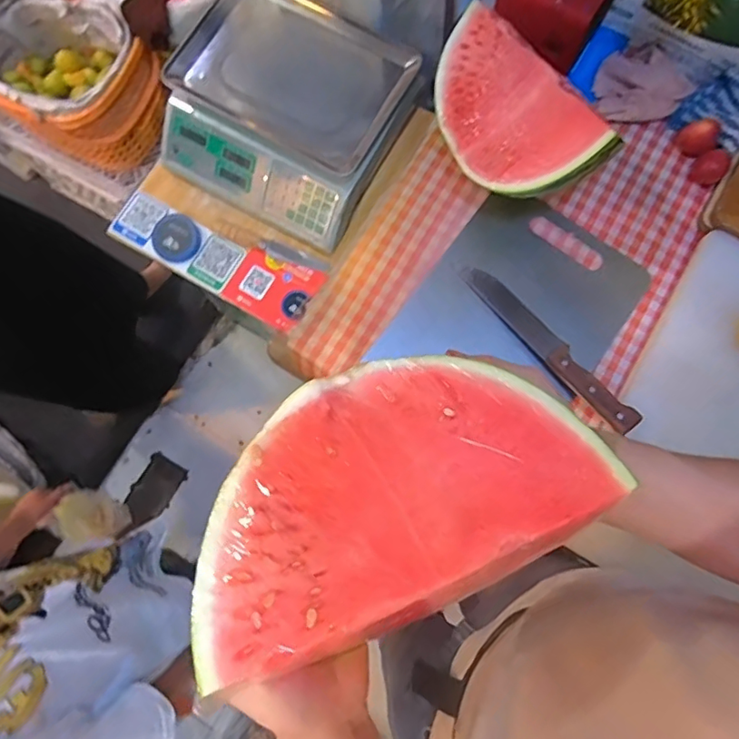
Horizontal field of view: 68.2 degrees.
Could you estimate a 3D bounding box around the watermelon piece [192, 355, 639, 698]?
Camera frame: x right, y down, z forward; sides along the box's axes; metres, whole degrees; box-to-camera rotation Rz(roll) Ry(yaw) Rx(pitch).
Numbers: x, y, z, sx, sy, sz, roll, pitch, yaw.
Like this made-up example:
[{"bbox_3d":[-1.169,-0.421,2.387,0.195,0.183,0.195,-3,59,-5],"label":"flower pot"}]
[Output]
[{"bbox_3d":[0.012,0.085,0.346,0.227,0.105,0.140,-19,60,-11],"label":"watermelon piece"}]

